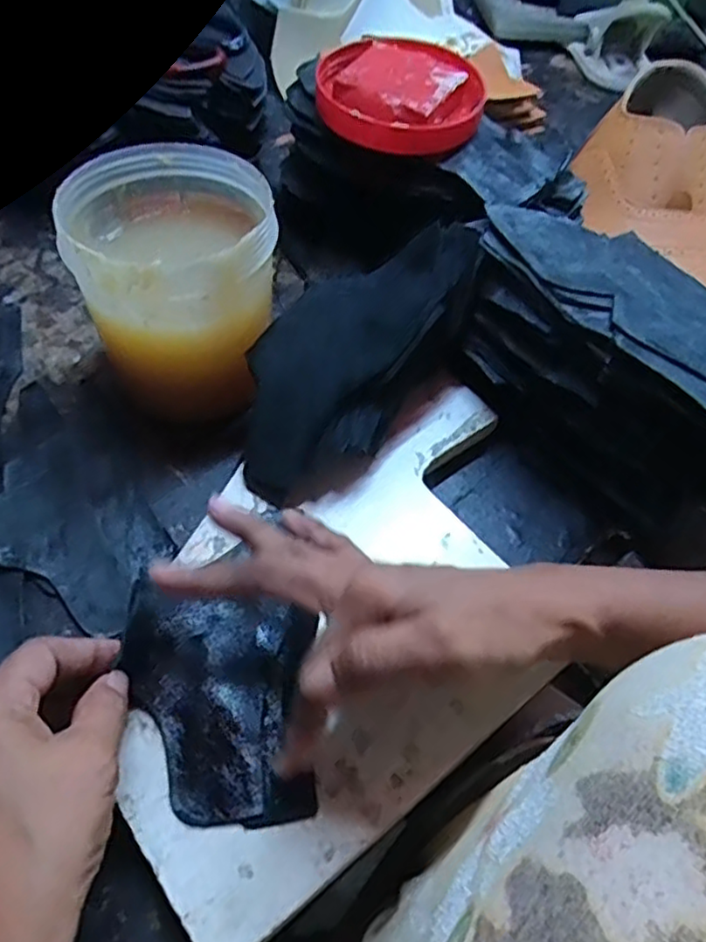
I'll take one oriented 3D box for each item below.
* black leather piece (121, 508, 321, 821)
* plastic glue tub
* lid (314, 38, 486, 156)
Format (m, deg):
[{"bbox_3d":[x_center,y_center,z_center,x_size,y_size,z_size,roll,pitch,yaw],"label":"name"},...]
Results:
[{"bbox_3d":[-0.063,0.104,0.305,0.086,0.016,0.102,0,53,-2],"label":"black leather piece"},{"bbox_3d":[-0.104,-0.114,0.416,0.111,0.121,0.123,-13,55,-12],"label":"plastic glue tub"},{"bbox_3d":[0.032,-0.270,0.474,0.117,0.019,0.123,2,61,-4],"label":"lid"}]

